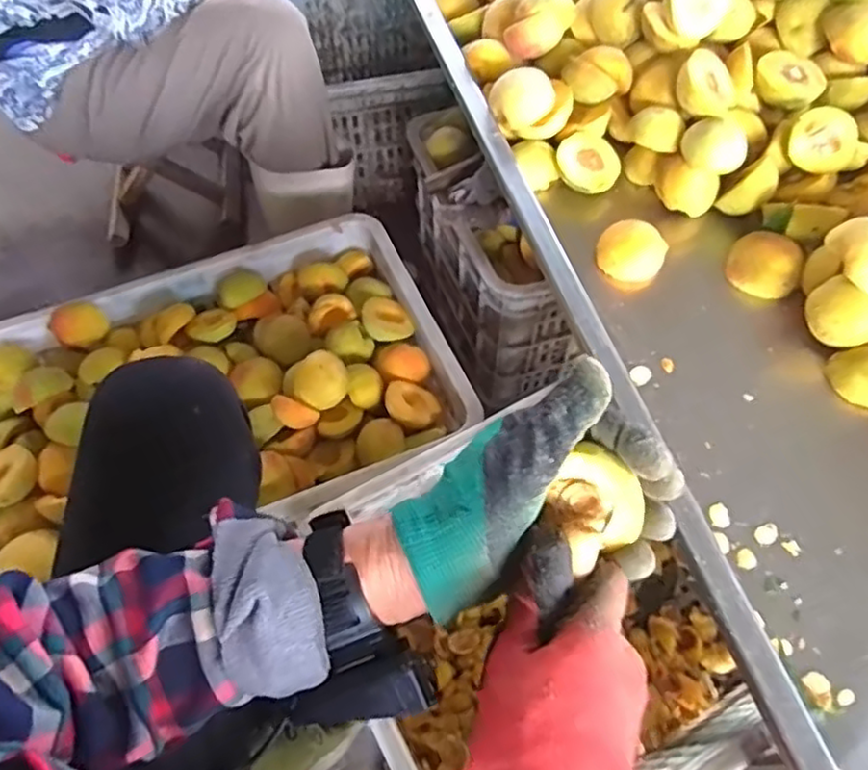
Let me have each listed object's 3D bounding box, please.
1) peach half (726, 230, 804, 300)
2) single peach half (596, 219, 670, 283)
[{"bbox_3d":[0.306,-0.114,0.618,0.062,0.038,0.058,0,58,0],"label":"peach half"},{"bbox_3d":[0.184,-0.123,0.632,0.059,0.040,0.048,22,61,13],"label":"single peach half"}]

